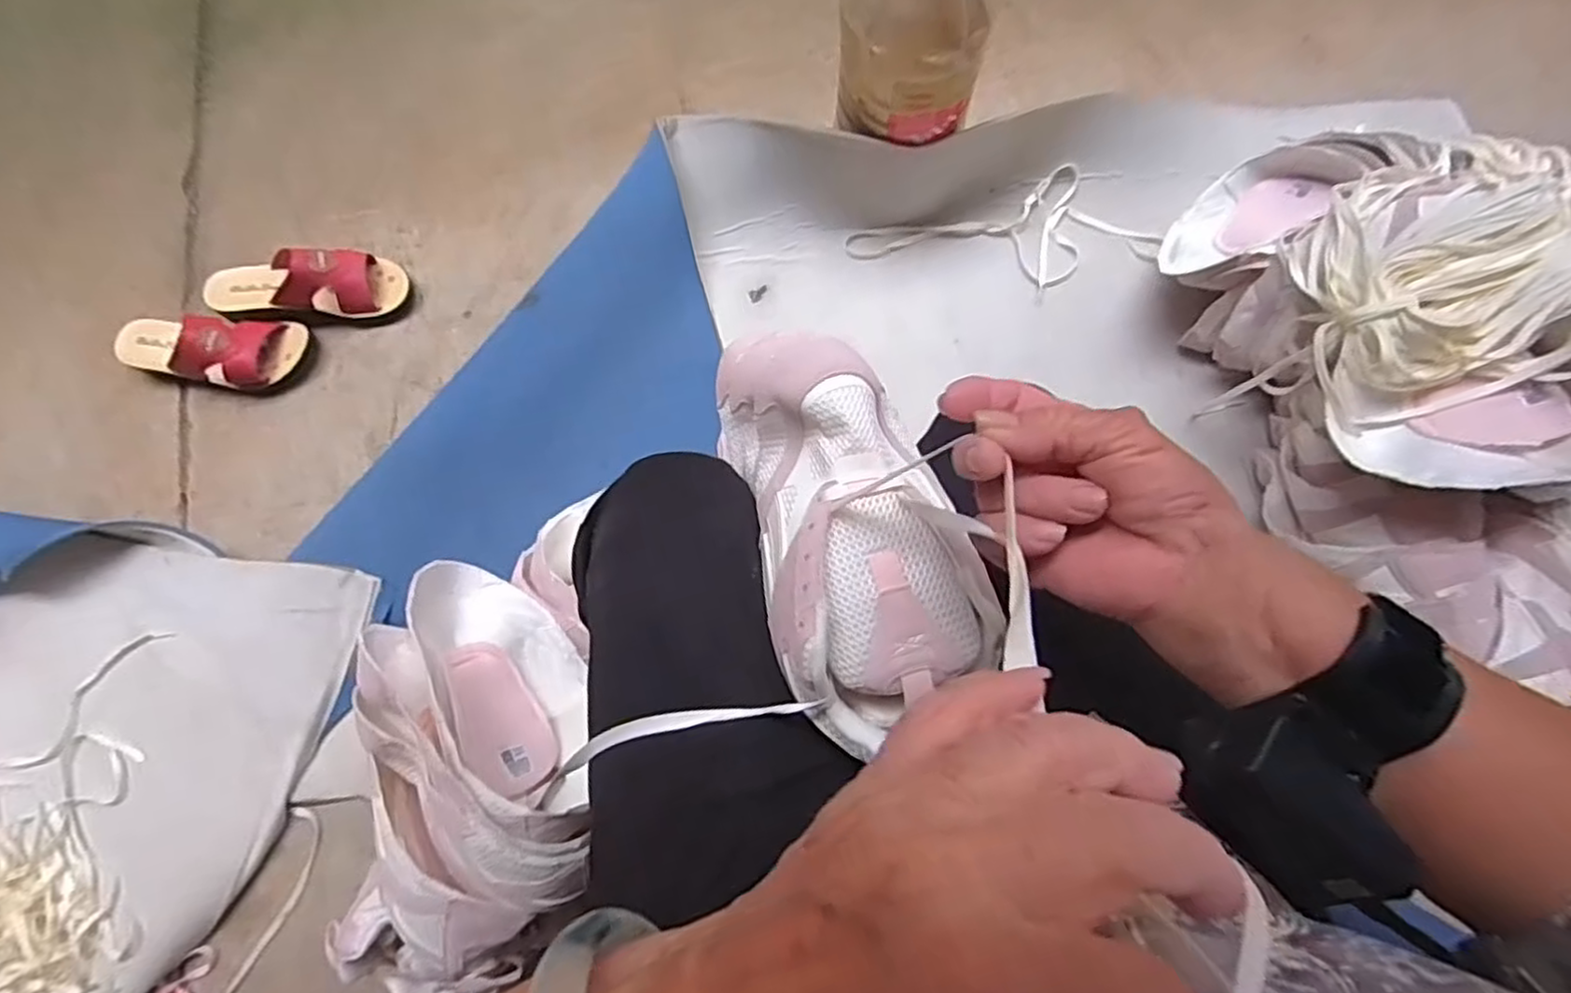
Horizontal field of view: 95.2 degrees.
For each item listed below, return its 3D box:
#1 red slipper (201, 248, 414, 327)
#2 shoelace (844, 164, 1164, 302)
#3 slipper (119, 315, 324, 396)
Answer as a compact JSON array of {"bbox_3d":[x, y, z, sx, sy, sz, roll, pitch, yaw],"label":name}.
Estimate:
[{"bbox_3d":[-0.582,-0.259,0.873,0.215,0.081,0.081,-3,74,0],"label":"red slipper"},{"bbox_3d":[0.269,-0.313,0.892,0.364,0.033,0.145,-16,76,-3],"label":"shoelace"},{"bbox_3d":[-0.693,-0.177,0.856,0.220,0.071,0.088,3,74,2],"label":"slipper"}]

